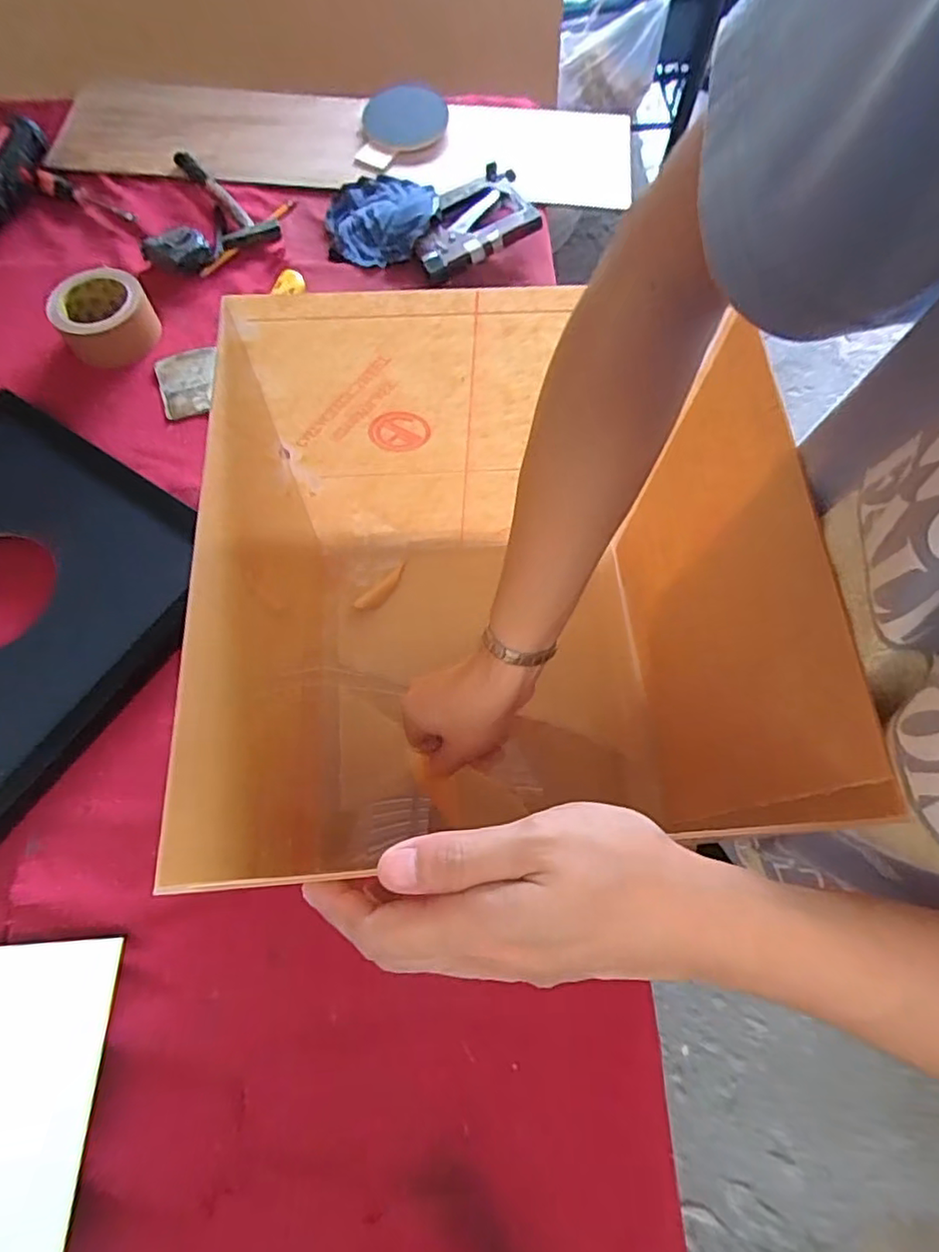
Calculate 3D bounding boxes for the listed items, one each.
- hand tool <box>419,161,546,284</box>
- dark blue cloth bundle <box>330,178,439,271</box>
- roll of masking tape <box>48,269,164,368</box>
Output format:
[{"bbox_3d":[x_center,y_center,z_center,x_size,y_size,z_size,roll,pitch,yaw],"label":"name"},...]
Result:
[{"bbox_3d":[0.004,-0.522,0.802,0.178,0.037,0.114,-34,74,-13],"label":"hand tool"},{"bbox_3d":[-0.117,-0.544,0.811,0.138,0.032,0.157,3,69,0],"label":"dark blue cloth bundle"},{"bbox_3d":[-0.424,-0.363,0.718,0.100,0.060,0.097,1,69,-1],"label":"roll of masking tape"}]

